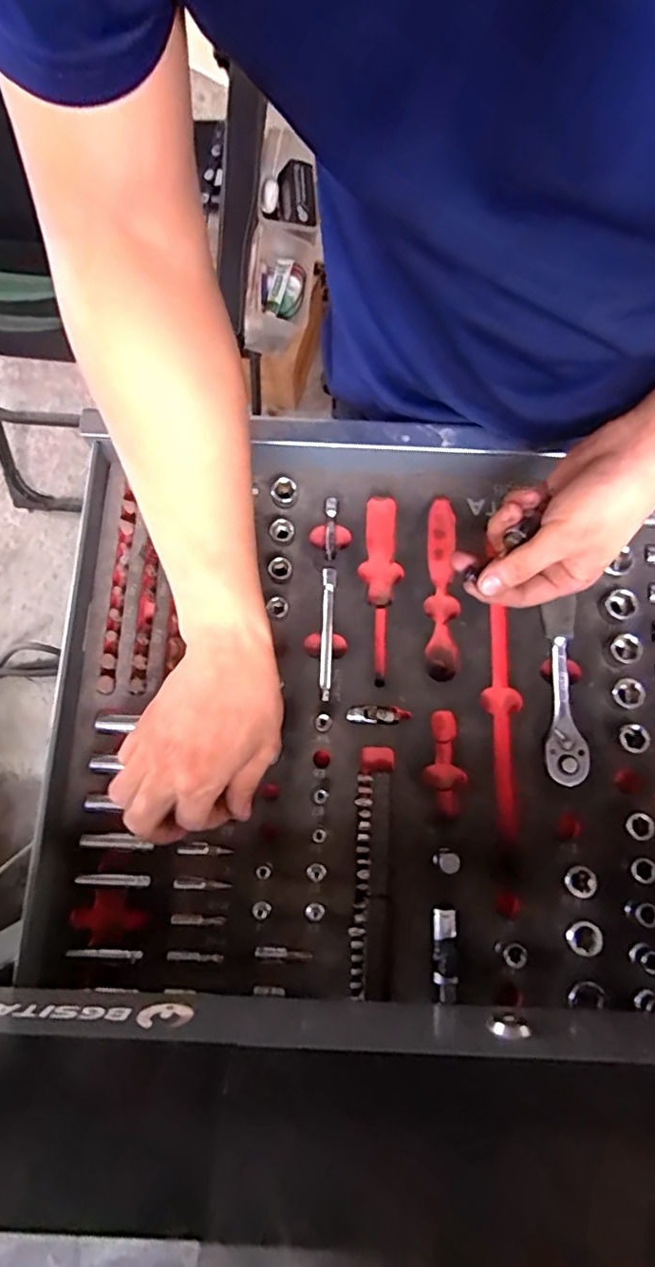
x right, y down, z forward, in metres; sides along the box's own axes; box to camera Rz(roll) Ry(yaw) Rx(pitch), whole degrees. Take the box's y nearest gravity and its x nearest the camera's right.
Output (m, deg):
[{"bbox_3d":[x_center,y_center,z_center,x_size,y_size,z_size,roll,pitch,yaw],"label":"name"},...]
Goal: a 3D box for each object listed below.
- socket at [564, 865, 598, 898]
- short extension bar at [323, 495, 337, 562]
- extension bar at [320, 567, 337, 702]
[{"bbox_3d":[0.169,0.166,0.377,0.018,0.017,0.019,0,75,0],"label":"socket"},{"bbox_3d":[0.002,-0.082,0.442,0.009,0.010,0.053,2,75,0],"label":"short extension bar"},{"bbox_3d":[0.001,-0.001,0.422,0.011,0.012,0.099,1,75,0],"label":"extension bar"}]

